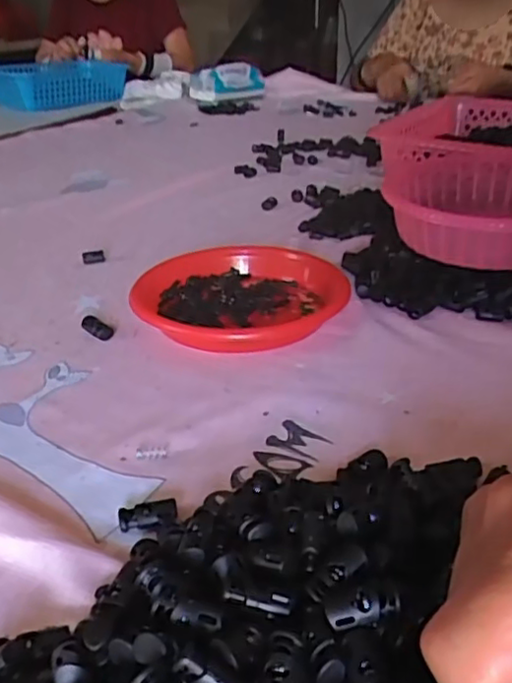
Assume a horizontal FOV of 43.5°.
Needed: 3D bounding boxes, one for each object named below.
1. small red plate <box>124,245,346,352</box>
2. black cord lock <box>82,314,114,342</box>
[{"bbox_3d":[-0.013,-0.035,0.507,0.160,0.025,0.154,0,29,0],"label":"small red plate"},{"bbox_3d":[-0.118,-0.011,0.482,0.031,0.011,0.014,25,38,37],"label":"black cord lock"}]

